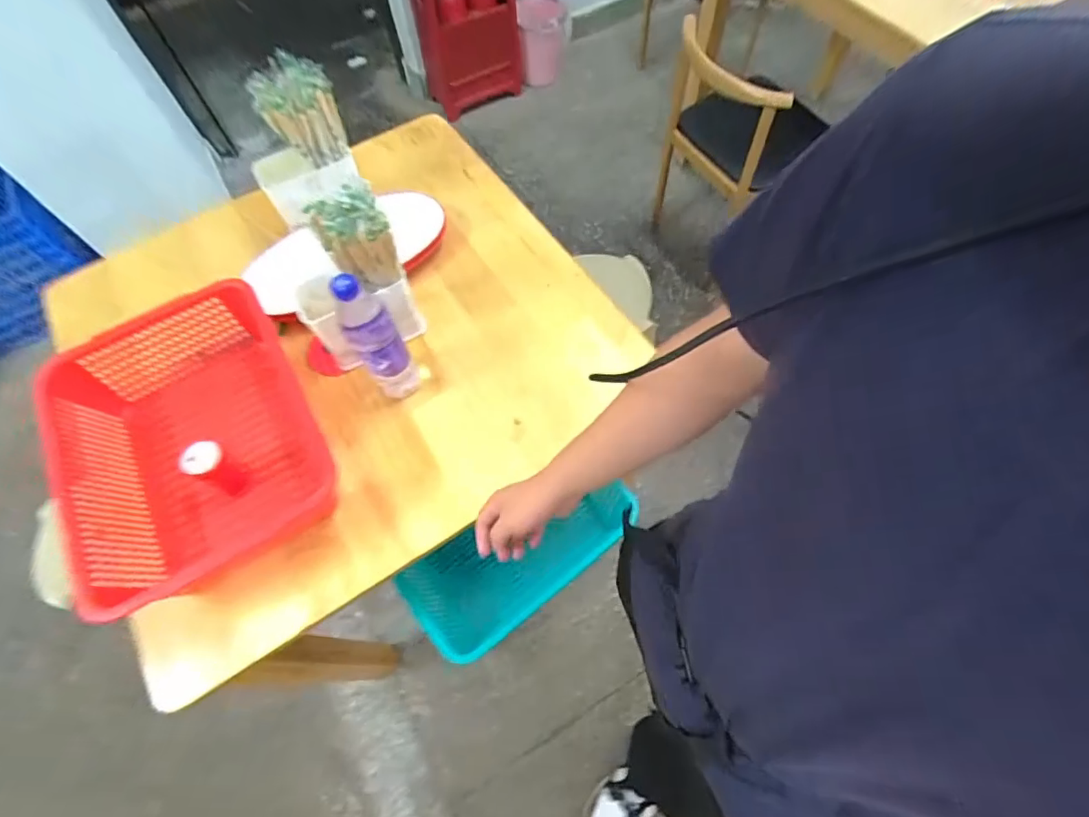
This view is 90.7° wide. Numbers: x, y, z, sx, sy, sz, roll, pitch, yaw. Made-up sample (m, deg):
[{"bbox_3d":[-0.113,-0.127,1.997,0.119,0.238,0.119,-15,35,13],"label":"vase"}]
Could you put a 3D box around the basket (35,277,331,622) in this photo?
[{"bbox_3d":[-0.459,0.044,0.721,0.281,0.128,0.373,-30,66,-12],"label":"basket"}]

